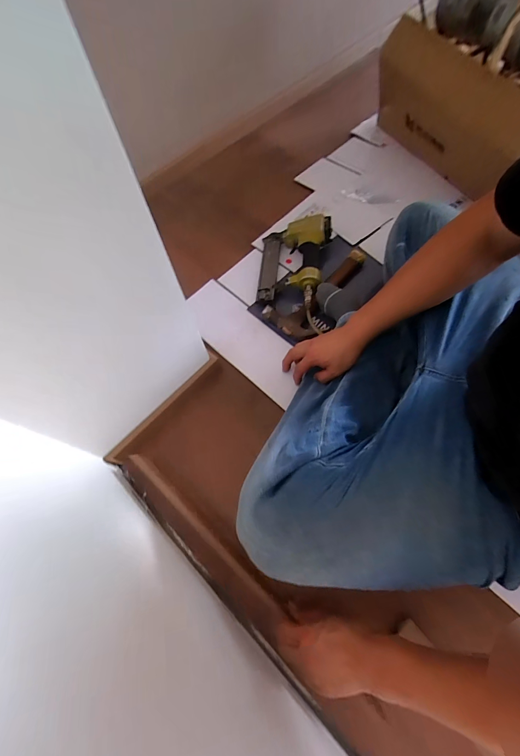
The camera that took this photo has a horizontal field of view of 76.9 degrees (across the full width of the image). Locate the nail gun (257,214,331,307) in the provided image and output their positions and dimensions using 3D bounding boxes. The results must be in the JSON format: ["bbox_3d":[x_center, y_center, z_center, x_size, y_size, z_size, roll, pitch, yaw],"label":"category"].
[{"bbox_3d":[0.081,-0.265,0.765,0.163,0.070,0.246,3,66,4],"label":"nail gun"}]

